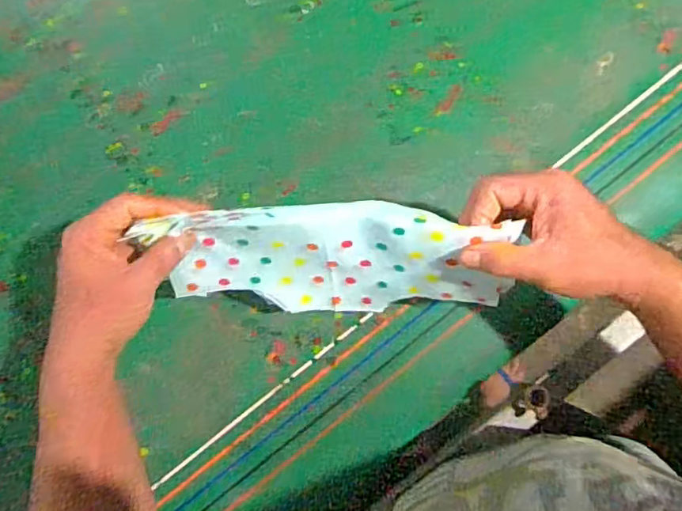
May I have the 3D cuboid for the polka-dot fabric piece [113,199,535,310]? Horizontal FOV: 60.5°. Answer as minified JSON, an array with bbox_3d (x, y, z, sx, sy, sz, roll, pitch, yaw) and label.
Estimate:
[{"bbox_3d":[-0.010,0.012,0.488,0.277,0.142,0.027,3,56,7],"label":"polka-dot fabric piece"}]

